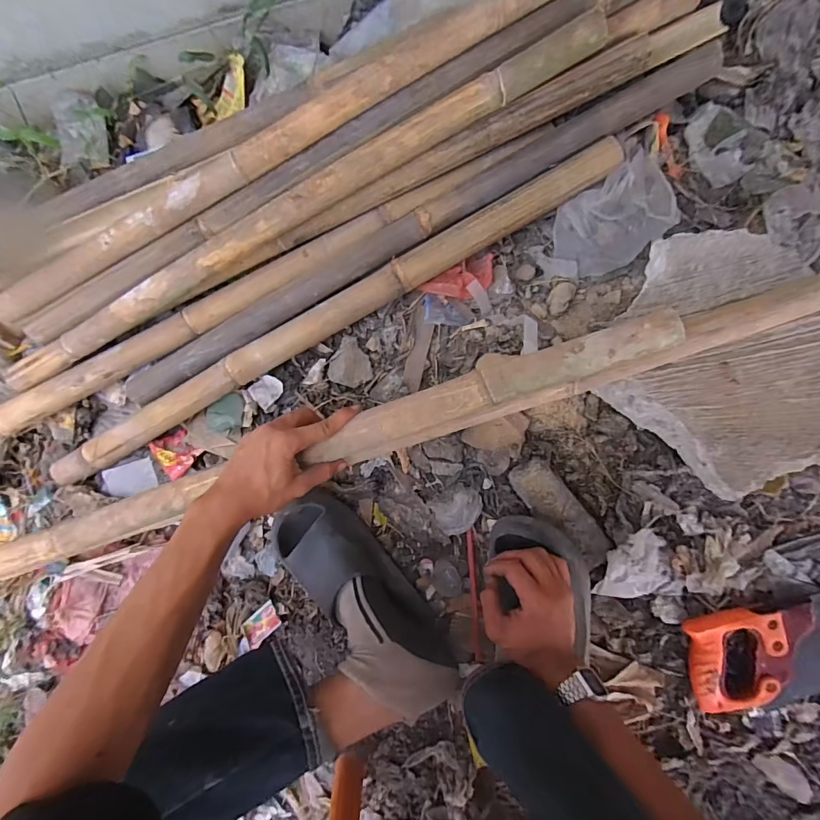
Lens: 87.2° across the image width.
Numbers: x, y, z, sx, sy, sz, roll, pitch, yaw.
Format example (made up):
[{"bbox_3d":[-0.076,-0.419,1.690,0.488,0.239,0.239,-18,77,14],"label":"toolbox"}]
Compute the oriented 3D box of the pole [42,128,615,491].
[{"bbox_3d":[-0.135,-0.122,0.616,0.924,0.040,0.057,-28,84,7],"label":"pole"}]

